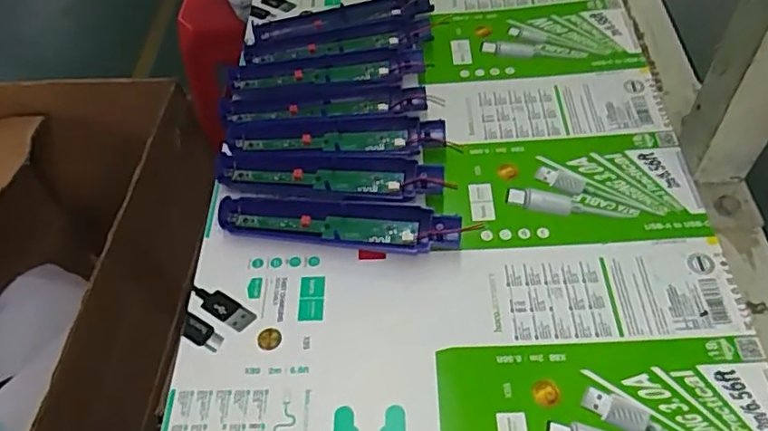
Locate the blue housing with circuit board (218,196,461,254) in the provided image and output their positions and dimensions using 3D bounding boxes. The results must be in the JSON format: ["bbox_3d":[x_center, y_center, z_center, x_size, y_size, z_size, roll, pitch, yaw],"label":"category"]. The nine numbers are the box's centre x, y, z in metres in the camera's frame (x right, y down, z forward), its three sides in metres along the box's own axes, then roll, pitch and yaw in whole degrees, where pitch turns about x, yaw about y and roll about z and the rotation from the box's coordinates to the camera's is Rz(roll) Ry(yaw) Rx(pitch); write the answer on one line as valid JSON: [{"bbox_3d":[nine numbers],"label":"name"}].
[{"bbox_3d":[-0.032,0.003,0.432,0.168,0.019,0.040,6,53,7],"label":"blue housing with circuit board"}]

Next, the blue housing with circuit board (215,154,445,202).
[{"bbox_3d":[-0.043,-0.031,0.456,0.171,0.013,0.043,4,53,5],"label":"blue housing with circuit board"}]

